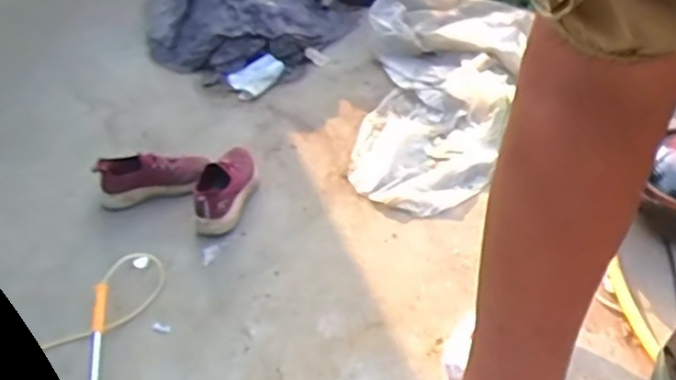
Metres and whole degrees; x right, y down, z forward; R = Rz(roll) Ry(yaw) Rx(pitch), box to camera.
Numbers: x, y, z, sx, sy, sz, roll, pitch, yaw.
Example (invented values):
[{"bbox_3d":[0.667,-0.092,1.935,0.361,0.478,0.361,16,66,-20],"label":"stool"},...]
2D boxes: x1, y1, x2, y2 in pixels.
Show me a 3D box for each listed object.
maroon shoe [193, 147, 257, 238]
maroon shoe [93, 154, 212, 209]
[{"bbox_3d":[-0.250,-0.023,1.424,0.106,0.114,0.262,-4,42,4],"label":"maroon shoe"},{"bbox_3d":[-0.431,-0.034,1.473,0.240,0.106,0.086,-12,42,-5],"label":"maroon shoe"}]

